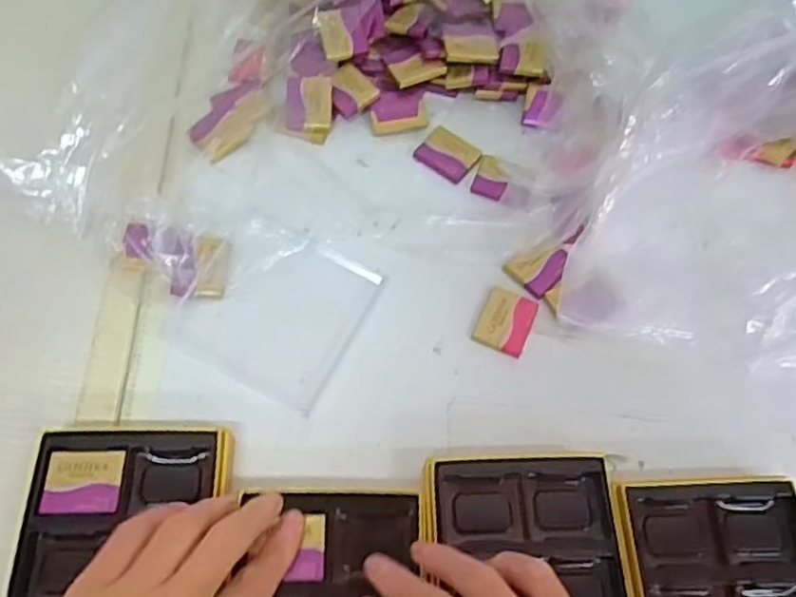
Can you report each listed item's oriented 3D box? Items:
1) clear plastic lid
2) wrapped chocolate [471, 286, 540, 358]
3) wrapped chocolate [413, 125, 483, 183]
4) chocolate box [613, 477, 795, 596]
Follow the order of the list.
[{"bbox_3d":[-0.073,0.006,0.417,0.095,0.004,0.099,26,68,9],"label":"clear plastic lid"},{"bbox_3d":[0.067,0.014,0.418,0.032,0.004,0.039,22,67,8],"label":"wrapped chocolate"},{"bbox_3d":[0.035,-0.102,0.474,0.039,0.004,0.037,33,69,12],"label":"wrapped chocolate"},{"bbox_3d":[0.164,0.144,0.348,0.098,0.031,0.094,-1,66,-3],"label":"chocolate box"}]

